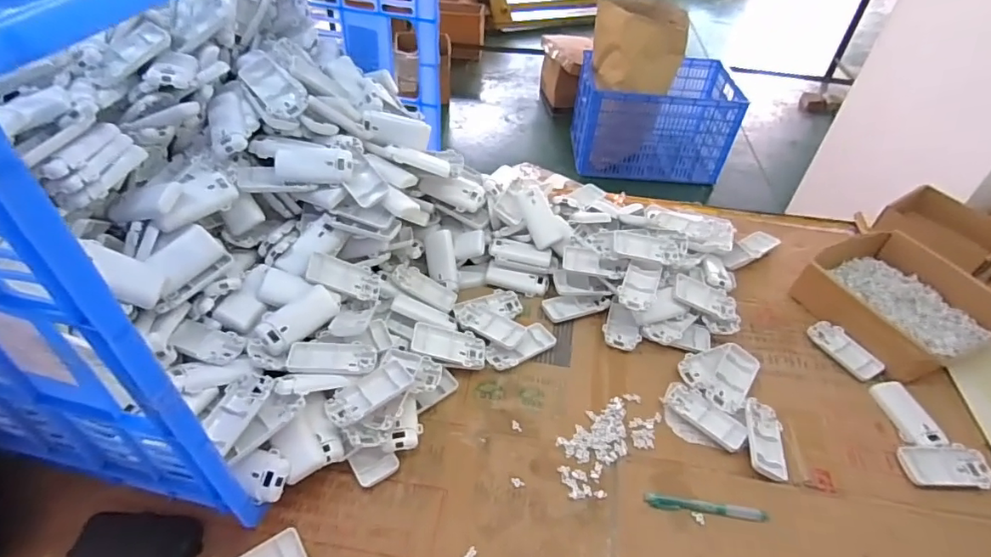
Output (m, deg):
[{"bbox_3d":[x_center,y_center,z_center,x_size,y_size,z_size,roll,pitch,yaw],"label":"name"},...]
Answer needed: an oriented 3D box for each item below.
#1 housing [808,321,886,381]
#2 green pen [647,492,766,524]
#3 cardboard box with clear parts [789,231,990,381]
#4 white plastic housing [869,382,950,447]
[{"bbox_3d":[0.483,0.097,0.723,0.049,0.016,0.100,-15,49,-16],"label":"housing"},{"bbox_3d":[0.226,0.246,0.557,0.126,0.010,0.014,7,47,5],"label":"green pen"},{"bbox_3d":[0.580,0.032,0.759,0.193,0.067,0.218,-18,50,-18],"label":"cardboard box with clear parts"},{"bbox_3d":[0.513,0.169,0.650,0.044,0.015,0.091,-3,47,-5],"label":"white plastic housing"}]

